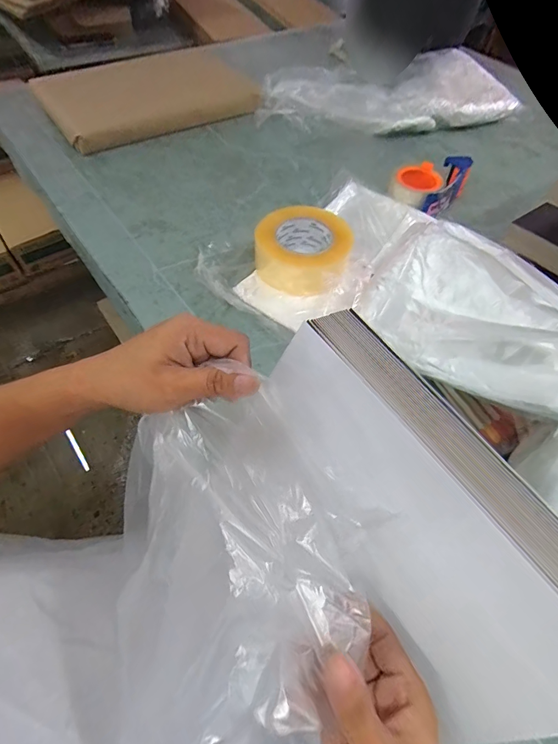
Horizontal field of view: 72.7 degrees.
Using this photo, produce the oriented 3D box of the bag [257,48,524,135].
[{"bbox_3d":[0.245,-0.629,0.868,0.580,0.066,0.274,-15,60,-12],"label":"bag"}]

